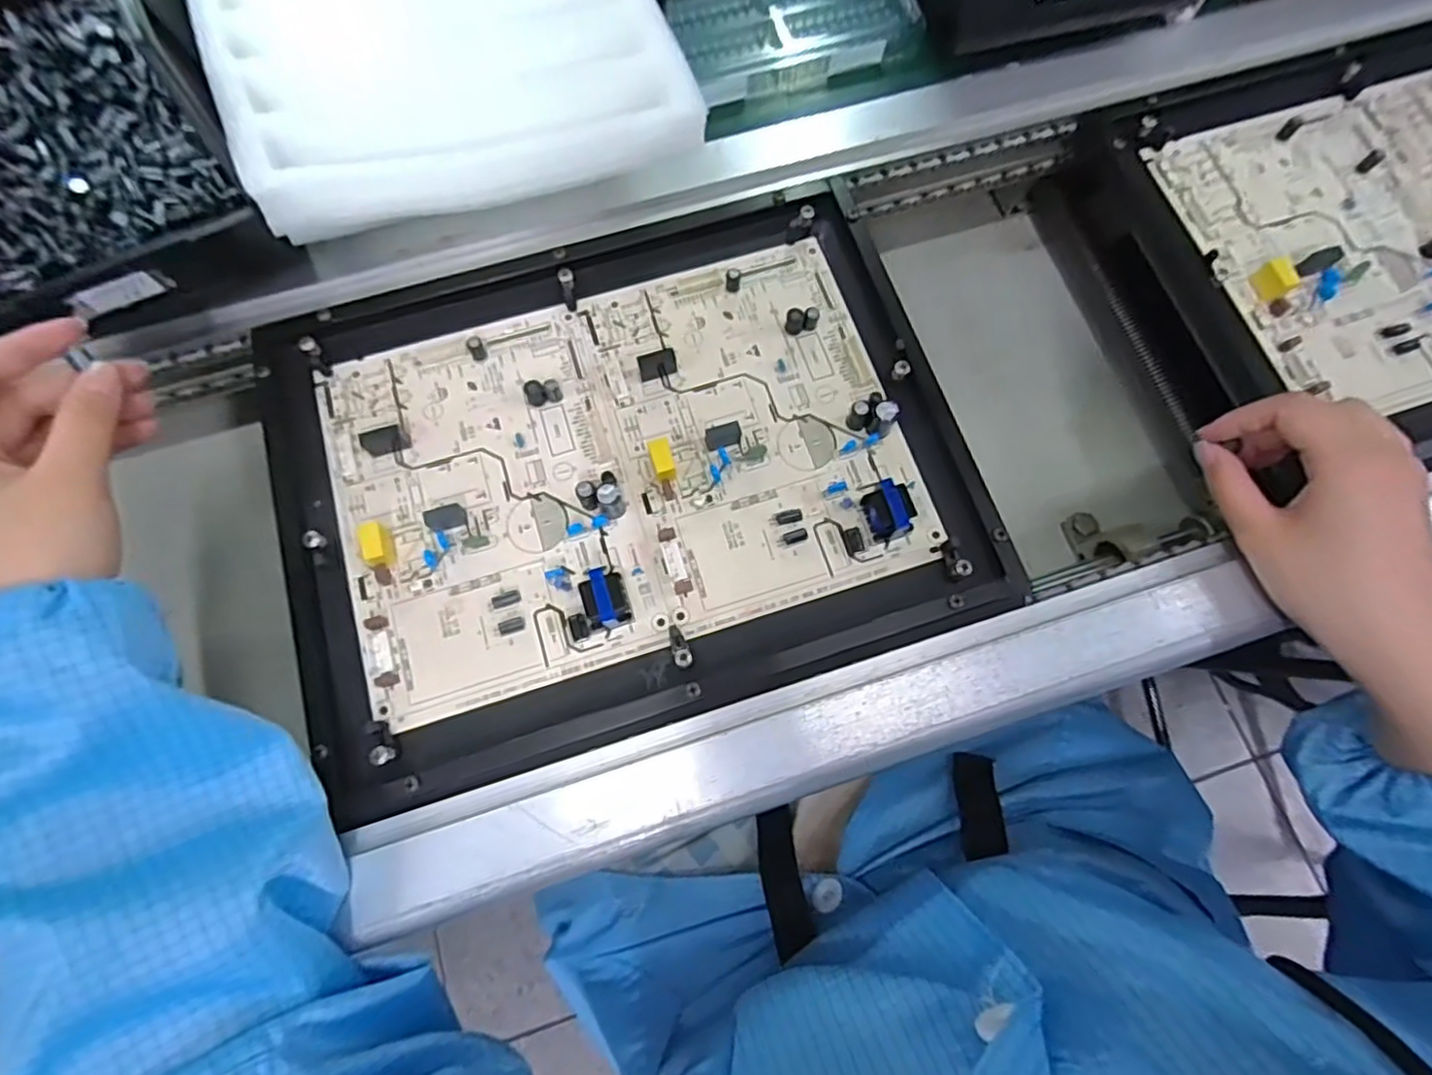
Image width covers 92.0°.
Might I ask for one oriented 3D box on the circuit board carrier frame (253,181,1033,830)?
[{"bbox_3d":[-0.048,-0.039,0.354,0.329,0.020,0.260,-18,73,-6],"label":"circuit board carrier frame"}]

